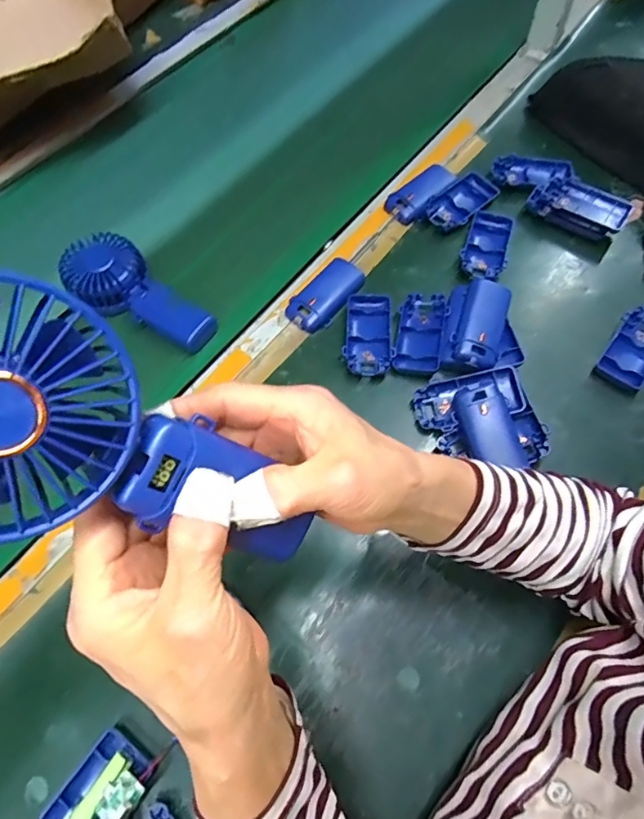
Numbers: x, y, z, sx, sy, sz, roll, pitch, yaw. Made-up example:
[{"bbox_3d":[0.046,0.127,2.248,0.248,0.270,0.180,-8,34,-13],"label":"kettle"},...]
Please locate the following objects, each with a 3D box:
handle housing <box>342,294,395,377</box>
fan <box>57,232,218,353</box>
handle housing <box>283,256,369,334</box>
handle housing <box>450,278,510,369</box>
[{"bbox_3d":[0.047,-0.076,0.505,0.047,0.014,0.093,0,64,2],"label":"handle housing"},{"bbox_3d":[-0.193,-0.118,0.510,0.180,0.038,0.080,38,71,18],"label":"fan"},{"bbox_3d":[0.005,-0.122,0.524,0.046,0.017,0.094,35,70,17],"label":"handle housing"},{"bbox_3d":[0.157,-0.081,0.491,0.043,0.033,0.093,18,66,10],"label":"handle housing"}]

